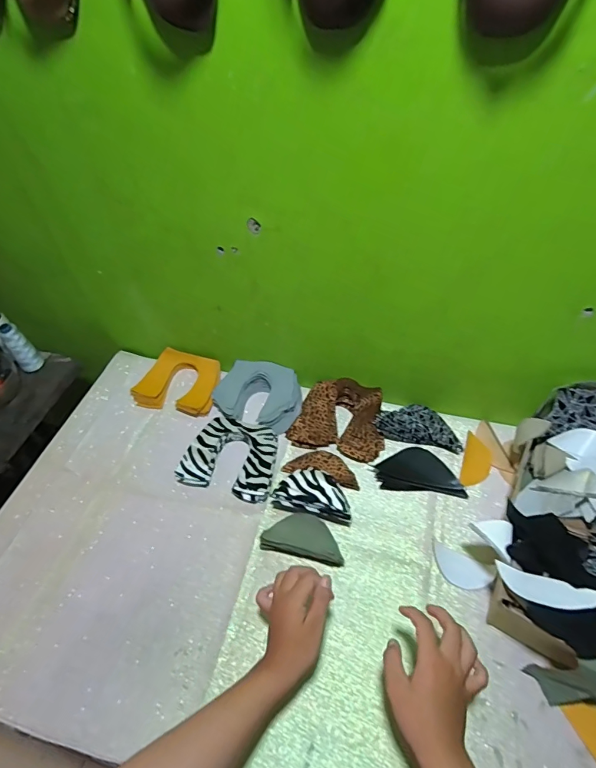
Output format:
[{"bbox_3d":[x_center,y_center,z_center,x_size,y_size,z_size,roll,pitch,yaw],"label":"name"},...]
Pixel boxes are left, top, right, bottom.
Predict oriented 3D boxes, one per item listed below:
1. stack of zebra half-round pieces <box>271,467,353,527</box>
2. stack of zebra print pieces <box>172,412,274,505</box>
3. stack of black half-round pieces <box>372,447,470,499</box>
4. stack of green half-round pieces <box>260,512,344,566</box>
[{"bbox_3d":[0.027,0.175,0.680,0.124,0.061,0.065,14,52,14],"label":"stack of zebra half-round pieces"},{"bbox_3d":[-0.110,0.125,0.754,0.154,0.034,0.142,11,52,12],"label":"stack of zebra print pieces"},{"bbox_3d":[0.203,0.142,0.730,0.140,0.018,0.086,4,51,7],"label":"stack of black half-round pieces"},{"bbox_3d":[0.009,0.230,0.644,0.117,0.049,0.056,9,51,11],"label":"stack of green half-round pieces"}]

